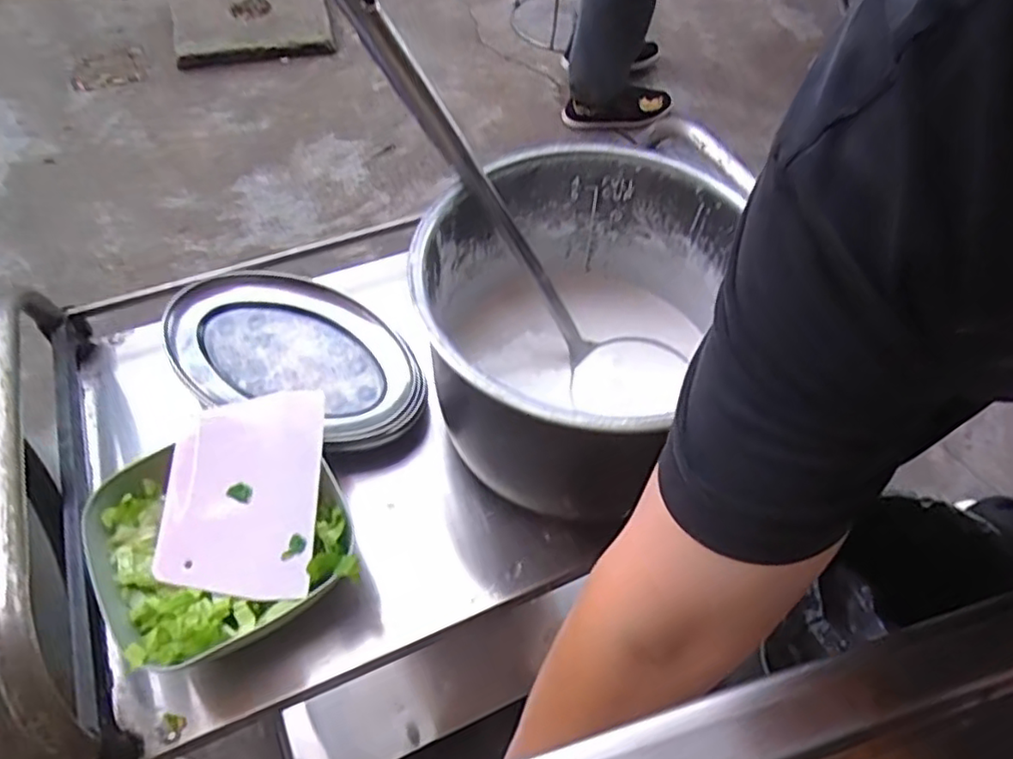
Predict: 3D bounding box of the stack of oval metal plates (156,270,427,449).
[{"bbox_3d":[-0.161,-0.019,0.508,0.205,0.030,0.124,25,60,12],"label":"stack of oval metal plates"}]

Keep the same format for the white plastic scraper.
[{"bbox_3d":[-0.167,0.069,0.416,0.091,0.008,0.132,-3,60,-5],"label":"white plastic scraper"}]

